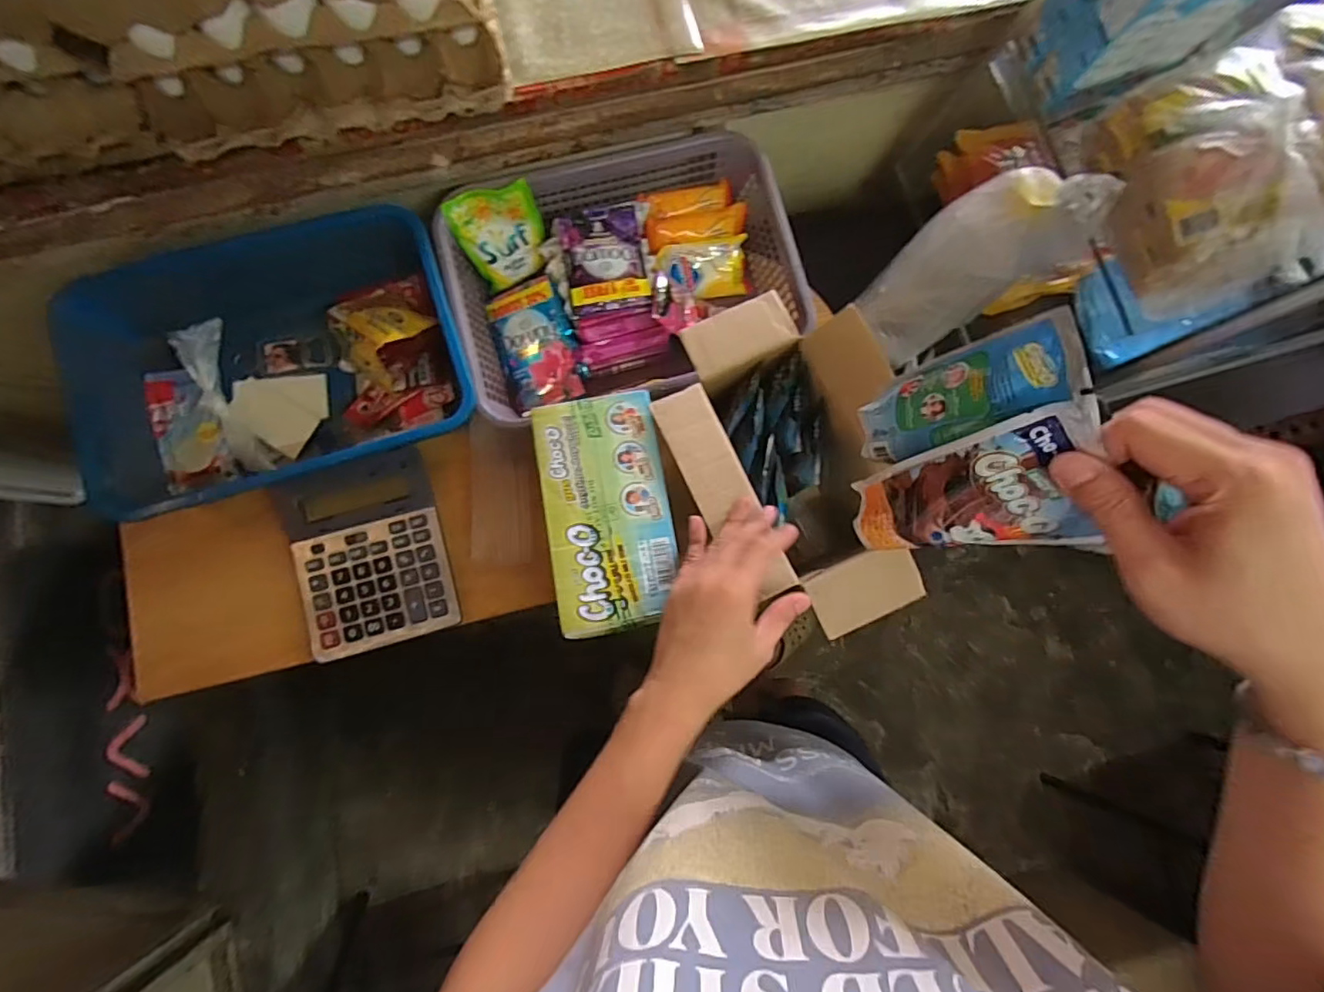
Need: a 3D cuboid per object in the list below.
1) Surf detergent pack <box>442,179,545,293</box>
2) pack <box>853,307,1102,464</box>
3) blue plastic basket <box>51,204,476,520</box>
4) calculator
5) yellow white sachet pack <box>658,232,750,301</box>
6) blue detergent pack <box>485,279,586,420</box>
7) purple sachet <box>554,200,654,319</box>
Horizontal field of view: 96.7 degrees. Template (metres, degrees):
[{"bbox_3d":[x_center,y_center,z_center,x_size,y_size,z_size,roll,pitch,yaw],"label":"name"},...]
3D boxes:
[{"bbox_3d":[-0.166,-0.275,0.619,0.088,0.095,0.028,-33,36,-14],"label":"Surf detergent pack"},{"bbox_3d":[0.158,-0.053,0.319,0.012,0.128,0.049,1,78,-27],"label":"pack"},{"bbox_3d":[-0.381,-0.141,0.595,0.358,0.097,0.247,-16,79,-2],"label":"blue plastic basket"},{"bbox_3d":[-0.299,0.060,0.600,0.146,0.029,0.183,-16,79,-2],"label":"calculator"},{"bbox_3d":[0.046,-0.249,0.652,0.101,0.024,0.062,-12,114,-4],"label":"yellow white sachet pack"},{"bbox_3d":[-0.132,-0.160,0.625,0.081,0.035,0.125,-18,79,-3],"label":"blue detergent pack"},{"bbox_3d":[-0.057,-0.247,0.612,0.088,0.022,0.116,-6,79,-1],"label":"purple sachet"}]

